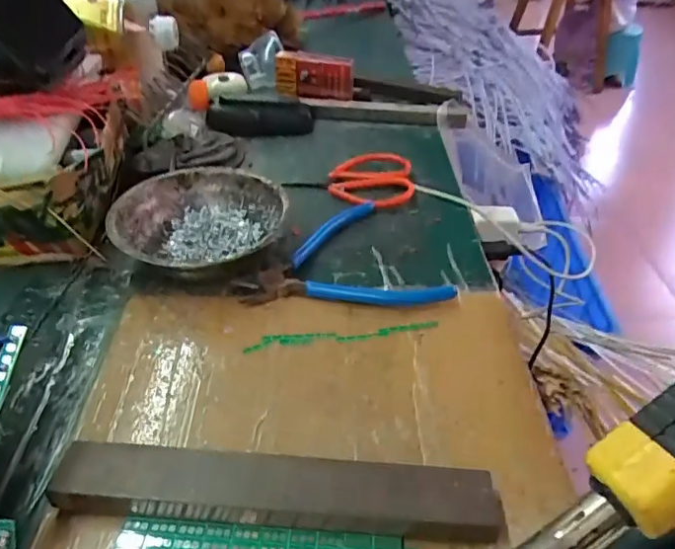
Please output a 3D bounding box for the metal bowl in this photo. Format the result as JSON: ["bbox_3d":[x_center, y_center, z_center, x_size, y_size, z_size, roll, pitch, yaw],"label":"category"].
[{"bbox_3d":[-0.105,-0.038,0.422,0.123,0.038,0.123,1,40,-1],"label":"metal bowl"}]

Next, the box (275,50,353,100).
[{"bbox_3d":[-0.027,-0.225,0.622,0.087,0.046,0.027,10,41,11],"label":"box"}]

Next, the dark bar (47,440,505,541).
[{"bbox_3d":[-0.029,0.104,0.264,0.204,0.019,0.031,3,40,2],"label":"dark bar"}]

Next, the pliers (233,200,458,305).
[{"bbox_3d":[0.009,-0.021,0.418,0.146,0.012,0.127,4,40,3],"label":"pliers"}]

